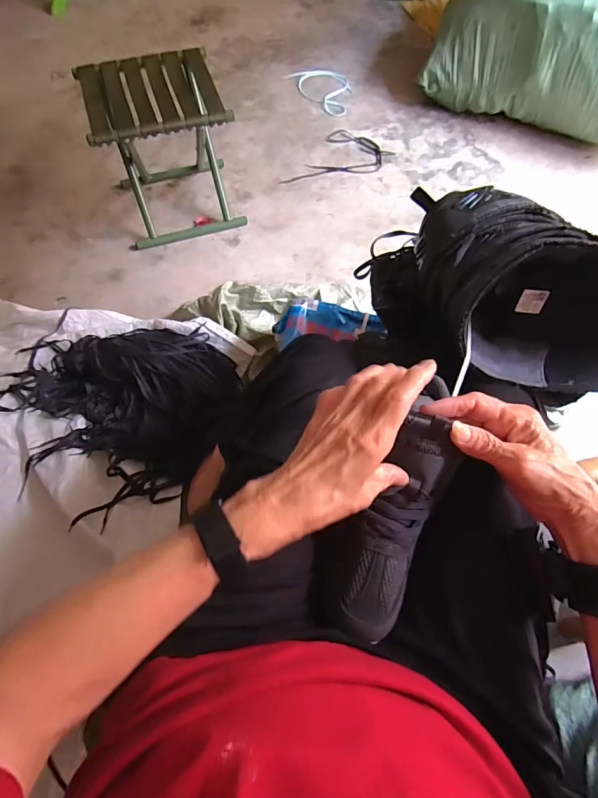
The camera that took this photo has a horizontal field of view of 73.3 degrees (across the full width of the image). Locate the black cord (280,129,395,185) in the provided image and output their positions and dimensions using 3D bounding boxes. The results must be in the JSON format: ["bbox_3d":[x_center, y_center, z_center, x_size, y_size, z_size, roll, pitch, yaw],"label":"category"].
[{"bbox_3d":[0.126,-0.713,1.225,0.208,0.008,0.317,31,69,12],"label":"black cord"}]

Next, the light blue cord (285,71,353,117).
[{"bbox_3d":[0.100,-1.065,1.380,0.182,0.012,0.266,-32,71,-14],"label":"light blue cord"}]

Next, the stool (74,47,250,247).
[{"bbox_3d":[-0.326,-0.612,1.011,0.294,0.304,0.270,-16,67,-8],"label":"stool"}]

